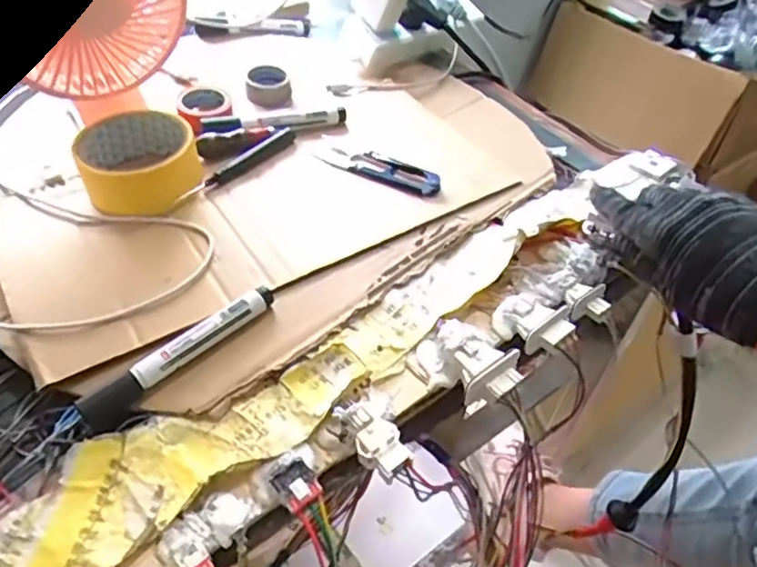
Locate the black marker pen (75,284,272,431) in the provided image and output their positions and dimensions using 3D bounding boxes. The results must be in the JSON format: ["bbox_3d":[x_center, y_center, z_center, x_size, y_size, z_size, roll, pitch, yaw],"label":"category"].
[{"bbox_3d":[-0.119,0.041,0.375,0.016,0.018,0.131,37,55,27],"label":"black marker pen"}]

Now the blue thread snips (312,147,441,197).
[{"bbox_3d":[0.002,-0.098,0.513,0.109,0.012,0.031,26,51,20],"label":"blue thread snips"}]

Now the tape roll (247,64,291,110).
[{"bbox_3d":[-0.107,-0.192,0.596,0.041,0.025,0.041,2,47,-2],"label":"tape roll"}]

